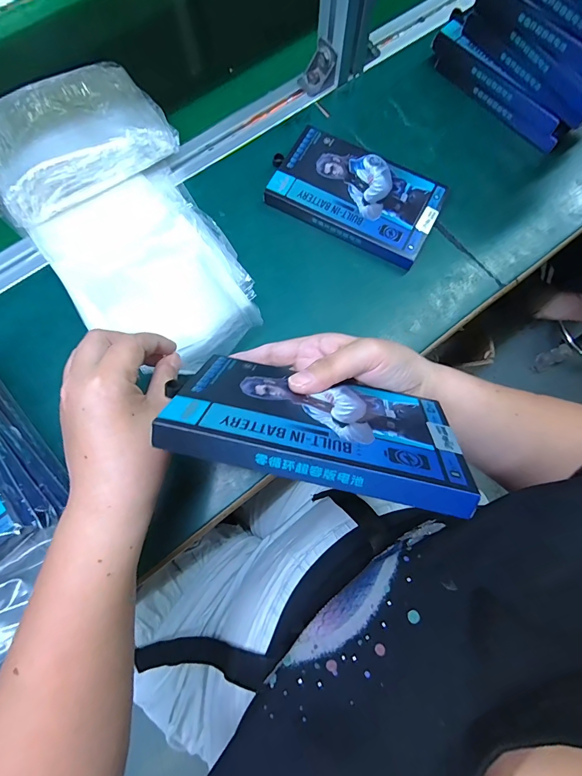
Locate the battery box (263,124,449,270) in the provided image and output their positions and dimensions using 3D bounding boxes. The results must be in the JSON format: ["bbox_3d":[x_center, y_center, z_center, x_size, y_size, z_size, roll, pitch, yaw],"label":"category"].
[{"bbox_3d":[0.066,-0.197,0.377,0.164,0.020,0.099,29,77,7],"label":"battery box"}]

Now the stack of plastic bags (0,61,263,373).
[{"bbox_3d":[-0.164,-0.162,0.348,0.171,0.056,0.324,-30,78,-8],"label":"stack of plastic bags"}]

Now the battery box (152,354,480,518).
[{"bbox_3d":[0.014,0.021,0.218,0.164,0.096,0.014,14,118,6],"label":"battery box"}]

